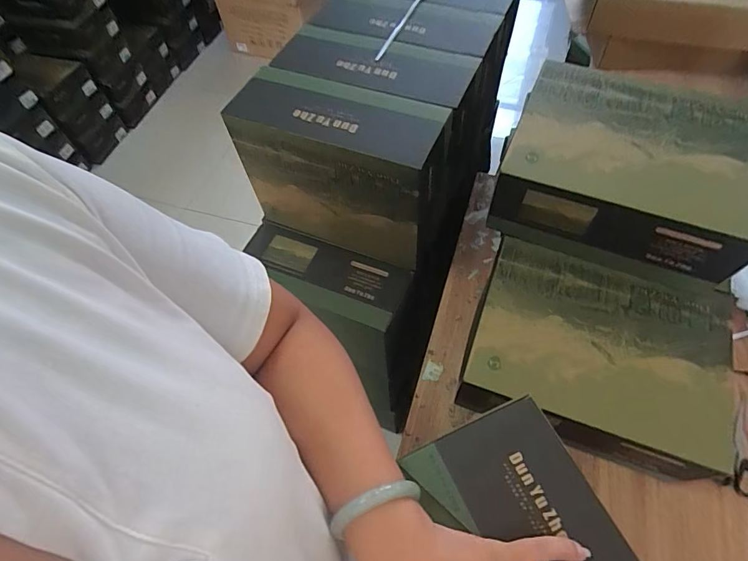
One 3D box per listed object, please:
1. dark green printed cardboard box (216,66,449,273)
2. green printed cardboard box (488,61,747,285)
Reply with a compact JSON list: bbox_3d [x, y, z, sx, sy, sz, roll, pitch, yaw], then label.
[{"bbox_3d":[-0.051,-0.189,0.730,0.330,0.243,0.143,20,62,16],"label":"dark green printed cardboard box"},{"bbox_3d":[0.374,-0.165,0.638,0.323,0.131,0.255,20,62,16],"label":"green printed cardboard box"}]

